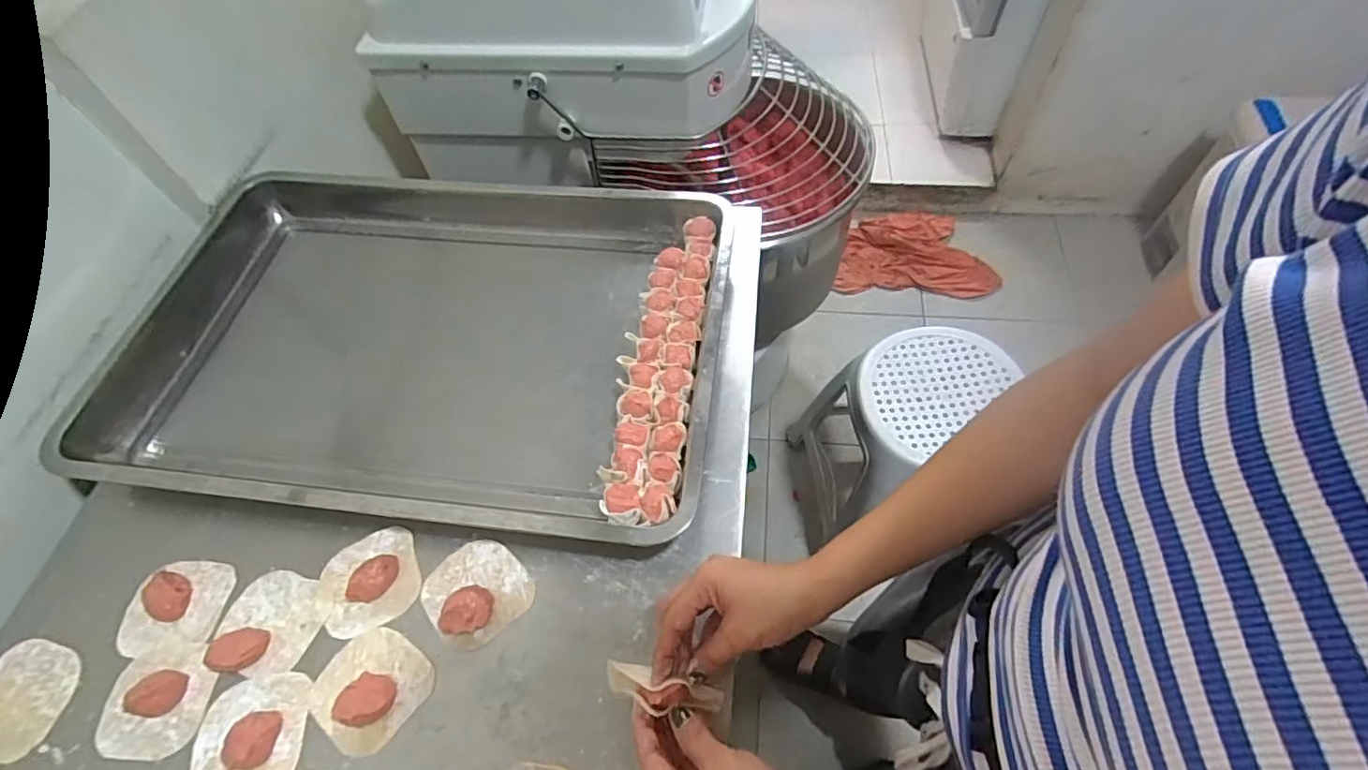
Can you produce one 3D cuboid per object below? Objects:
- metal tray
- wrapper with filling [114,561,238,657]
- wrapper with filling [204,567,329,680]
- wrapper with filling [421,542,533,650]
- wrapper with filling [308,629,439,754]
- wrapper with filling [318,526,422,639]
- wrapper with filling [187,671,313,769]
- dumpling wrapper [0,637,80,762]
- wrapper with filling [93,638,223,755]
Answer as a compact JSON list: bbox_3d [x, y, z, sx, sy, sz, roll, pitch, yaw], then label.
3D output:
[{"bbox_3d":[-0.282,-0.055,0.612,0.643,0.058,0.395,5,59,8],"label":"metal tray"},{"bbox_3d":[-0.424,0.180,0.487,0.084,0.022,0.070,-3,59,2],"label":"wrapper with filling"},{"bbox_3d":[-0.336,0.190,0.477,0.079,0.015,0.079,15,61,13],"label":"wrapper with filling"},{"bbox_3d":[-0.171,0.165,0.481,0.077,0.018,0.078,-2,59,3],"label":"wrapper with filling"},{"bbox_3d":[-0.240,0.226,0.445,0.077,0.020,0.077,-2,59,3],"label":"wrapper with filling"},{"bbox_3d":[-0.262,0.157,0.486,0.078,0.023,0.075,-26,60,-11],"label":"wrapper with filling"},{"bbox_3d":[-0.322,0.254,0.433,0.079,0.017,0.077,-6,58,1],"label":"wrapper with filling"},{"bbox_3d":[-0.518,0.245,0.462,0.078,0.005,0.078,9,60,10],"label":"dumpling wrapper"},{"bbox_3d":[-0.405,0.236,0.448,0.080,0.022,0.077,-2,59,3],"label":"wrapper with filling"}]

